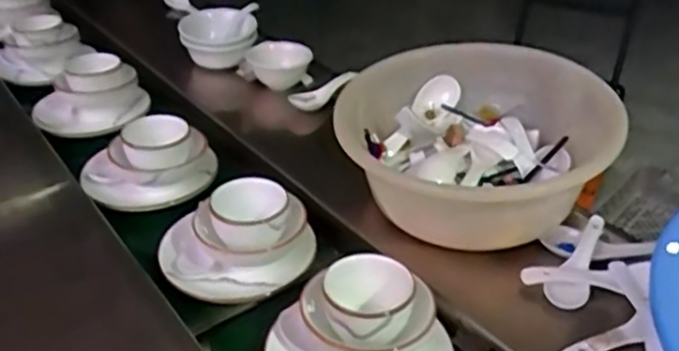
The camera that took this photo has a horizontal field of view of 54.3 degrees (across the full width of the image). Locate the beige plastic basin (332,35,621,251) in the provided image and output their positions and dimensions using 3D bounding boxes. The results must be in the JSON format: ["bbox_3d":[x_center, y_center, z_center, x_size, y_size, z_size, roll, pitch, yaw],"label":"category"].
[{"bbox_3d":[0.133,-0.034,0.670,0.258,0.123,0.241,2,33,-1],"label":"beige plastic basin"}]

